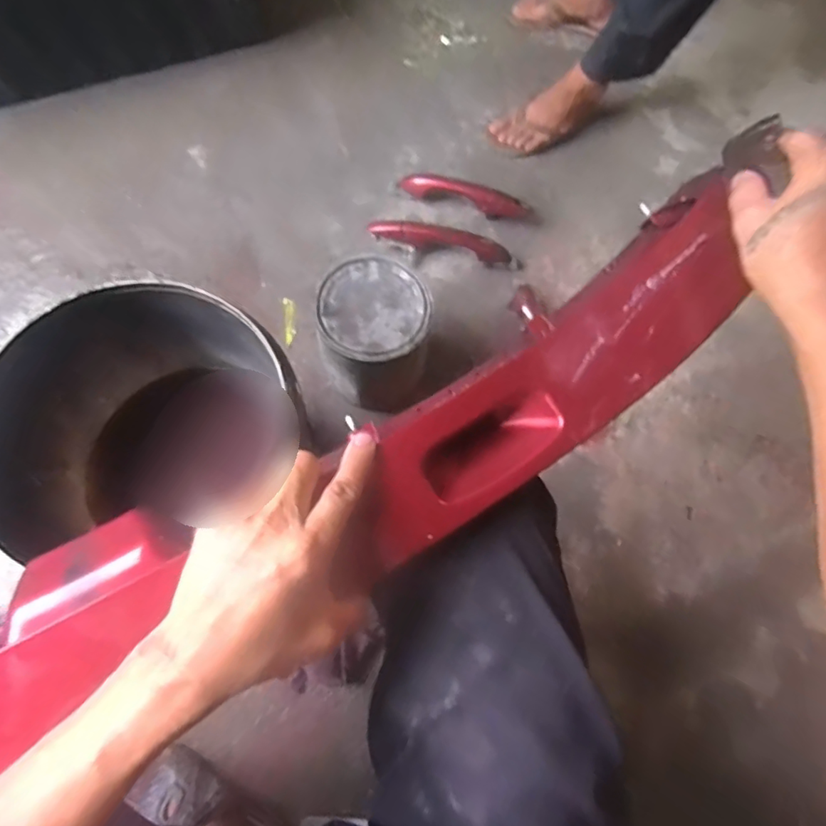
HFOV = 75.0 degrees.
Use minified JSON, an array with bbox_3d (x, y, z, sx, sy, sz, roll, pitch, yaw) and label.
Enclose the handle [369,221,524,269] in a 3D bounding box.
[{"bbox_3d":[0.057,-0.303,0.947,0.273,0.037,0.049,10,69,2],"label":"handle"}]

